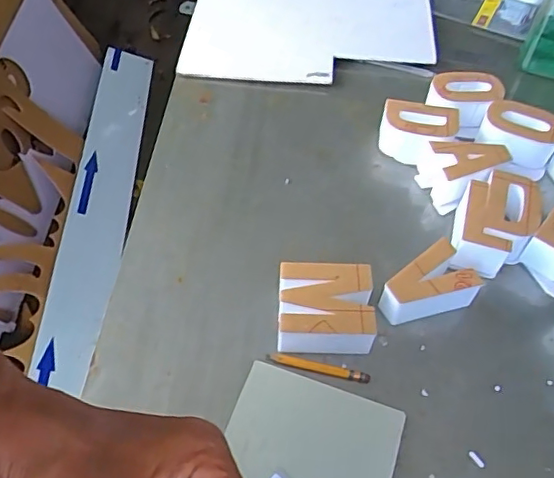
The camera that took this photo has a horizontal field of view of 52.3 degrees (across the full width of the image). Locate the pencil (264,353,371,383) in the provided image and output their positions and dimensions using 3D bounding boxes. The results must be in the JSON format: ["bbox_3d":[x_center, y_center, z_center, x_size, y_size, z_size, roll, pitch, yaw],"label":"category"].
[{"bbox_3d":[0.037,0.115,0.501,0.091,0.004,0.009,11,55,6],"label":"pencil"}]

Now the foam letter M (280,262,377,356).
[{"bbox_3d":[0.043,0.065,0.516,0.084,0.046,0.074,1,54,-1],"label":"foam letter M"}]

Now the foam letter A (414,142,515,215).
[{"bbox_3d":[0.210,-0.076,0.628,0.087,0.051,0.061,-16,56,-13],"label":"foam letter A"}]

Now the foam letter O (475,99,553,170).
[{"bbox_3d":[0.284,-0.122,0.660,0.085,0.044,0.059,26,57,16],"label":"foam letter O"}]

